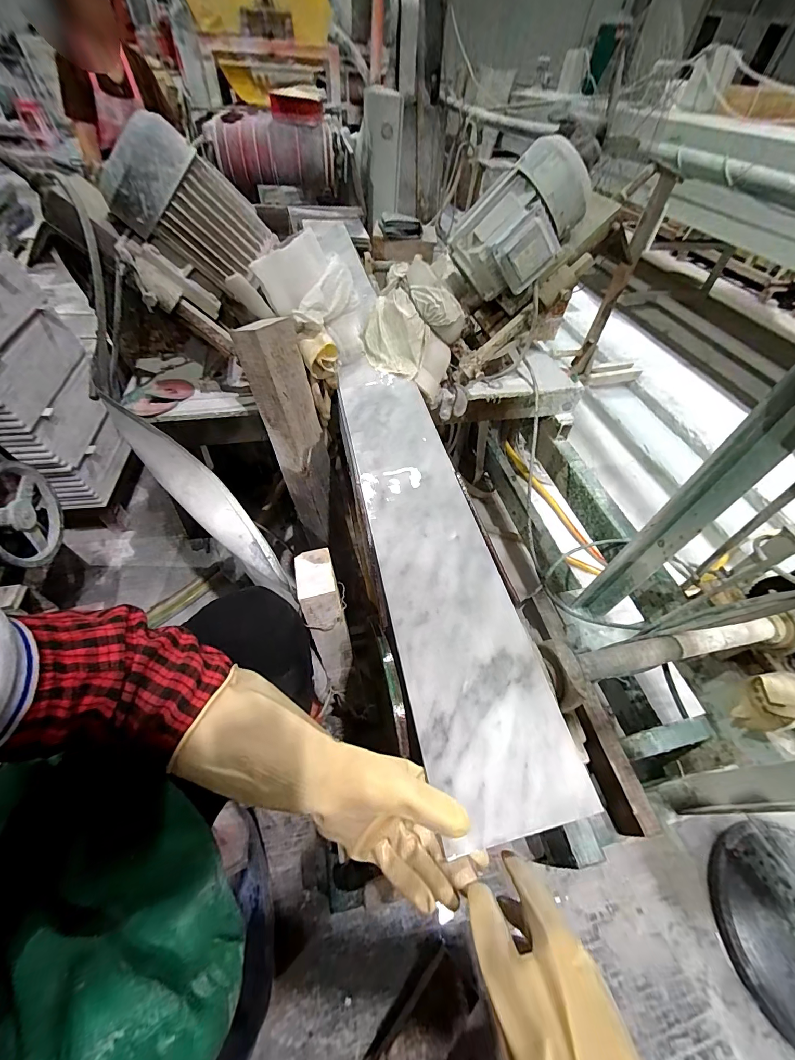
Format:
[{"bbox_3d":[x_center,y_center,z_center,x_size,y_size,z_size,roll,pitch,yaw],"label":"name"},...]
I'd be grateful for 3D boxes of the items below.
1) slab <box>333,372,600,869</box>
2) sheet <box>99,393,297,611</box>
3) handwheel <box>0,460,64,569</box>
[{"bbox_3d":[0.035,-0.018,0.542,0.150,0.015,0.720,-9,53,-10],"label":"slab"},{"bbox_3d":[-0.334,-0.064,0.659,0.518,0.098,0.075,37,59,23],"label":"sheet"},{"bbox_3d":[-0.716,-0.031,0.723,0.040,0.185,0.197,-12,54,-12],"label":"handwheel"}]

